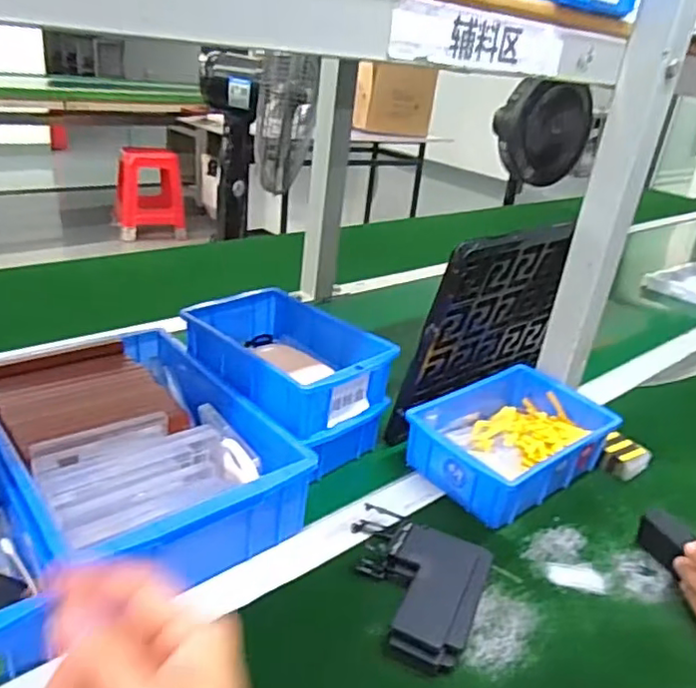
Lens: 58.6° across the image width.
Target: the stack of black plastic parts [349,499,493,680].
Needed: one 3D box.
[{"bbox_3d":[0.046,0.189,0.499,0.117,0.027,0.129,18,28,21],"label":"stack of black plastic parts"}]

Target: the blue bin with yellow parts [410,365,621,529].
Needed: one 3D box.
[{"bbox_3d":[0.172,0.102,0.662,0.202,0.068,0.136,-17,35,-41],"label":"blue bin with yellow parts"}]

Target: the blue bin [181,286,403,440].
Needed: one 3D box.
[{"bbox_3d":[-0.070,0.019,0.657,0.140,0.074,0.203,-17,35,-41],"label":"blue bin"}]

